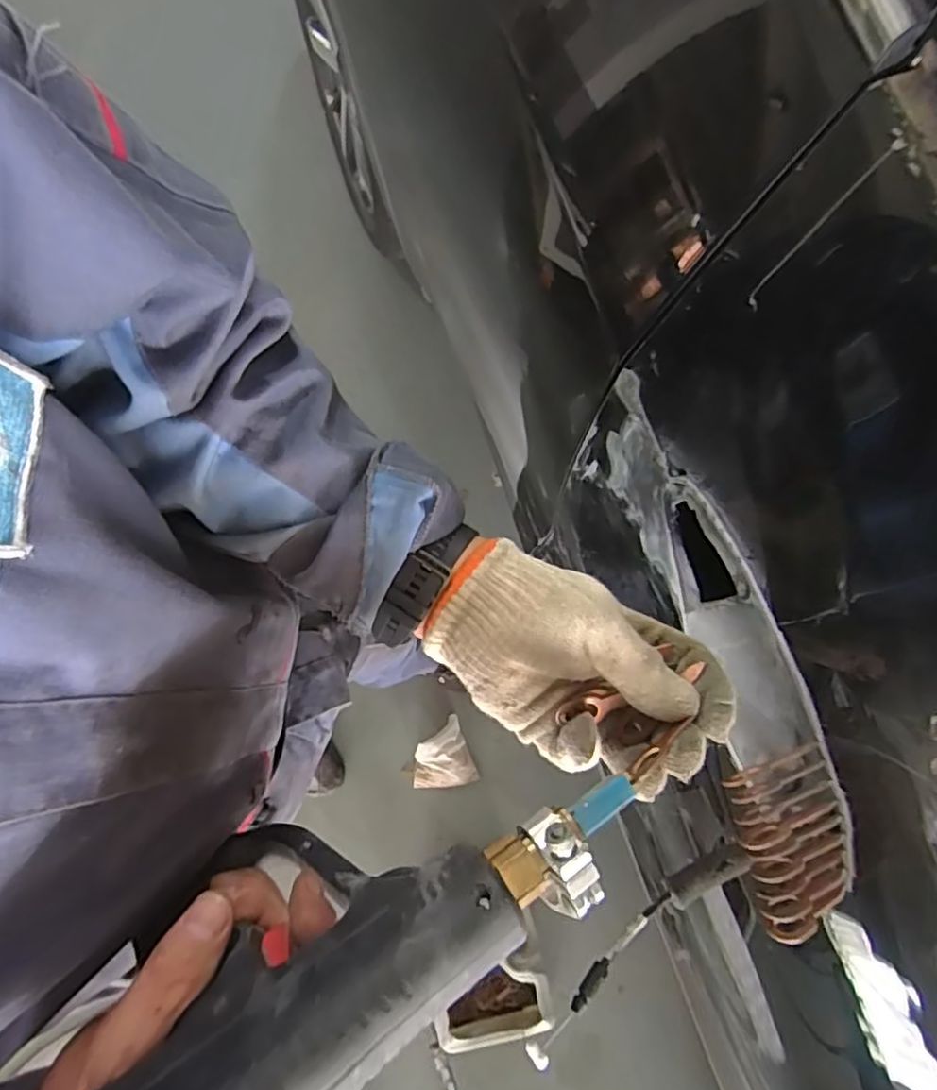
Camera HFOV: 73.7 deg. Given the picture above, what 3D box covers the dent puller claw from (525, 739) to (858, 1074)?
[{"bbox_3d":[0.127,0.199,0.326,0.075,0.032,0.202,44,80,9],"label":"dent puller claw"}]

